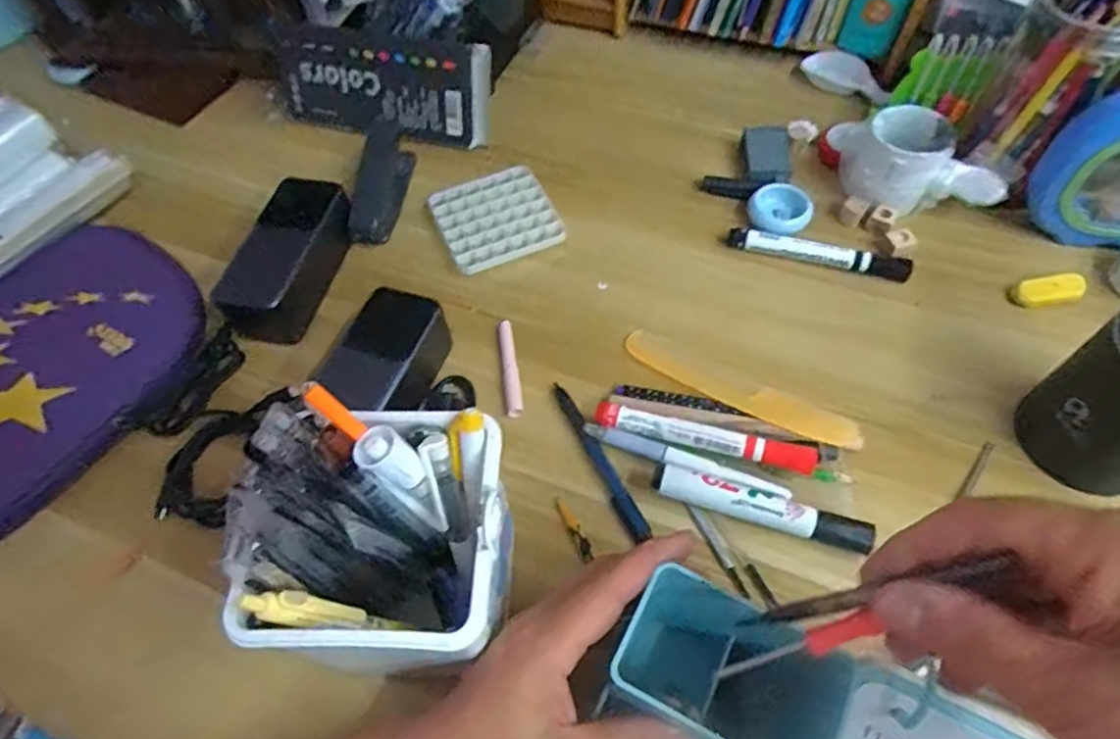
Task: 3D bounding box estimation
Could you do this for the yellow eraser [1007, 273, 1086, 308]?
[{"bbox_3d":[0.363,-0.058,0.480,0.050,0.012,0.021,-4,57,1],"label":"yellow eraser"}]

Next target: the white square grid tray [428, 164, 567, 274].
[{"bbox_3d":[-0.055,-0.130,0.552,0.096,0.009,0.100,-23,59,-10],"label":"white square grid tray"}]

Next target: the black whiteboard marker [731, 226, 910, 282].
[{"bbox_3d":[0.203,-0.092,0.507,0.137,0.012,0.017,14,59,12],"label":"black whiteboard marker"}]

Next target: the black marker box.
[{"bbox_3d":[-0.171,-0.272,0.619,0.219,0.088,0.028,12,27,10],"label":"black marker box"}]

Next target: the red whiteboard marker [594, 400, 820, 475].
[{"bbox_3d":[0.092,0.045,0.414,0.139,0.022,0.015,12,59,12],"label":"red whiteboard marker"}]

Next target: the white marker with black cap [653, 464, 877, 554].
[{"bbox_3d":[0.120,0.085,0.389,0.127,0.019,0.018,14,59,13],"label":"white marker with black cap"}]

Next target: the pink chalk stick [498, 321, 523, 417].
[{"bbox_3d":[-0.037,-0.002,0.468,0.013,0.013,0.080,-8,57,-1],"label":"pink chalk stick"}]

